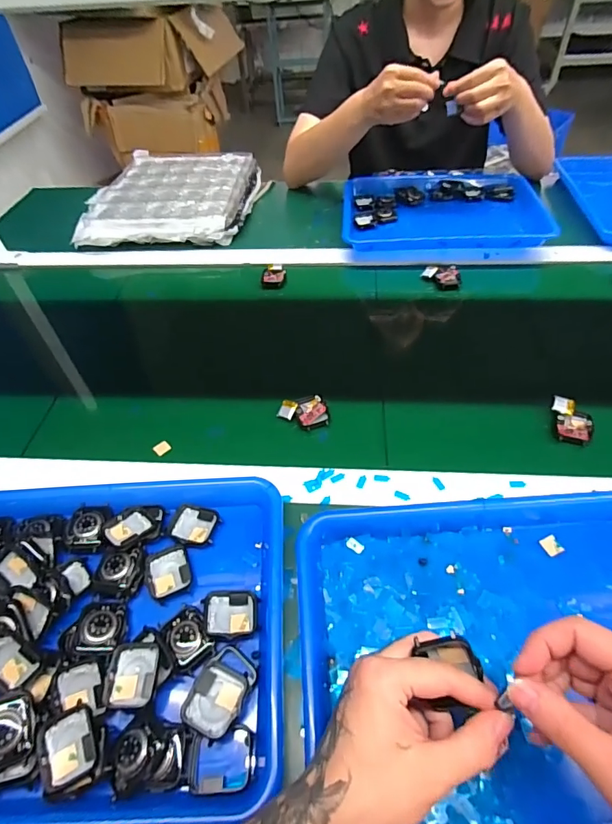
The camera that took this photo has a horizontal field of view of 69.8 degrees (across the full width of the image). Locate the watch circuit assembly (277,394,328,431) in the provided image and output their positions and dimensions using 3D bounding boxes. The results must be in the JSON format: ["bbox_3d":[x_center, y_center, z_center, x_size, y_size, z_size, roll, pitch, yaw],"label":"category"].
[{"bbox_3d":[-0.003,0.002,0.510,0.054,0.018,0.039,-10,51,-3],"label":"watch circuit assembly"}]

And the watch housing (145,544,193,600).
[{"bbox_3d":[-0.123,0.141,0.390,0.038,0.007,0.044,-19,52,-11],"label":"watch housing"}]

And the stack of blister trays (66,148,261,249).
[{"bbox_3d":[-0.255,-0.430,0.871,0.305,0.054,0.315,0,51,5],"label":"stack of blister trays"}]

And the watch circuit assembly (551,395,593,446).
[{"bbox_3d":[0.293,0.009,0.479,0.037,0.018,0.054,3,51,7],"label":"watch circuit assembly"}]

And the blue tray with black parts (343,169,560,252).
[{"bbox_3d":[0.250,-0.383,0.808,0.355,0.048,0.321,1,48,7],"label":"blue tray with black parts"}]

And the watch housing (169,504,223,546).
[{"bbox_3d":[-0.107,0.109,0.422,0.045,0.006,0.038,11,52,13],"label":"watch housing"}]

